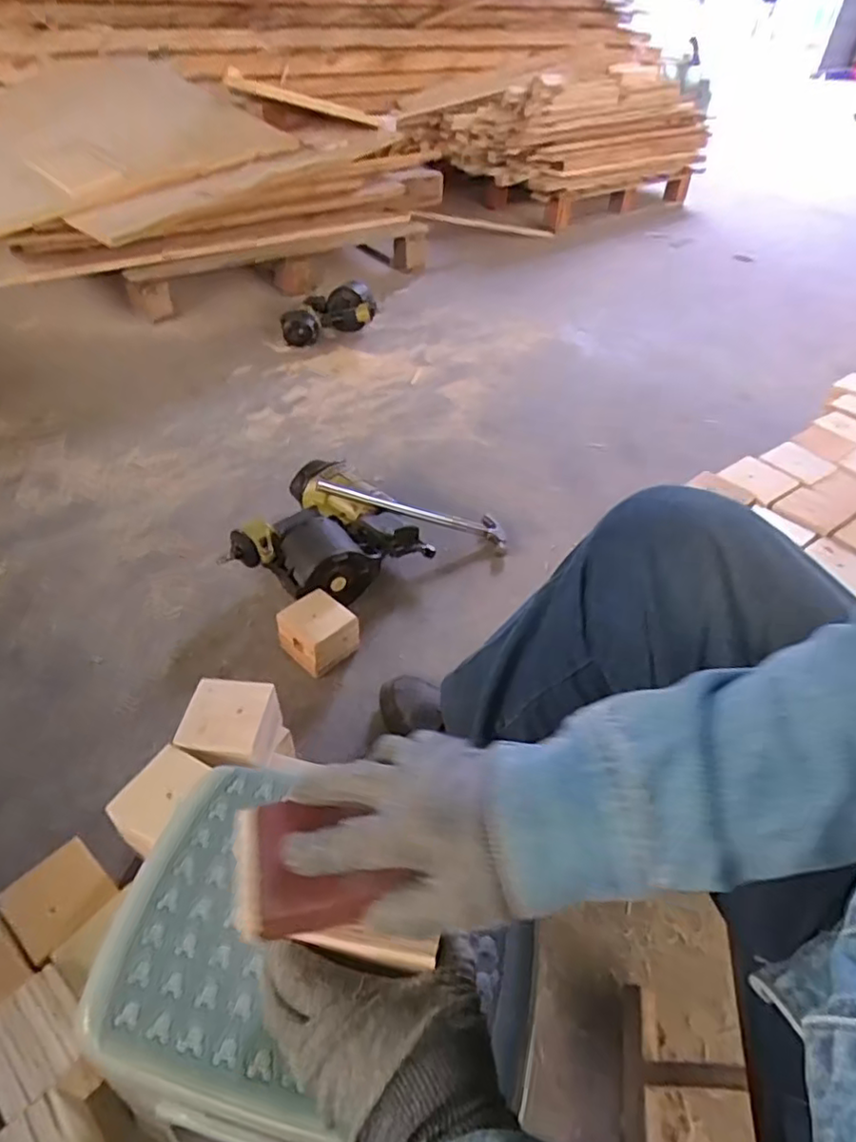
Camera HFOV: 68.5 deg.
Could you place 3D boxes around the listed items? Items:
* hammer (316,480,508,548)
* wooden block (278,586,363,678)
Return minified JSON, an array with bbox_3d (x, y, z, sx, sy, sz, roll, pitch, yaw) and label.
[{"bbox_3d":[-0.026,-0.114,1.186,0.367,0.024,0.084,14,43,-18],"label":"hammer"},{"bbox_3d":[-0.172,0.096,0.999,0.101,0.097,0.096,-31,54,-30],"label":"wooden block"}]

